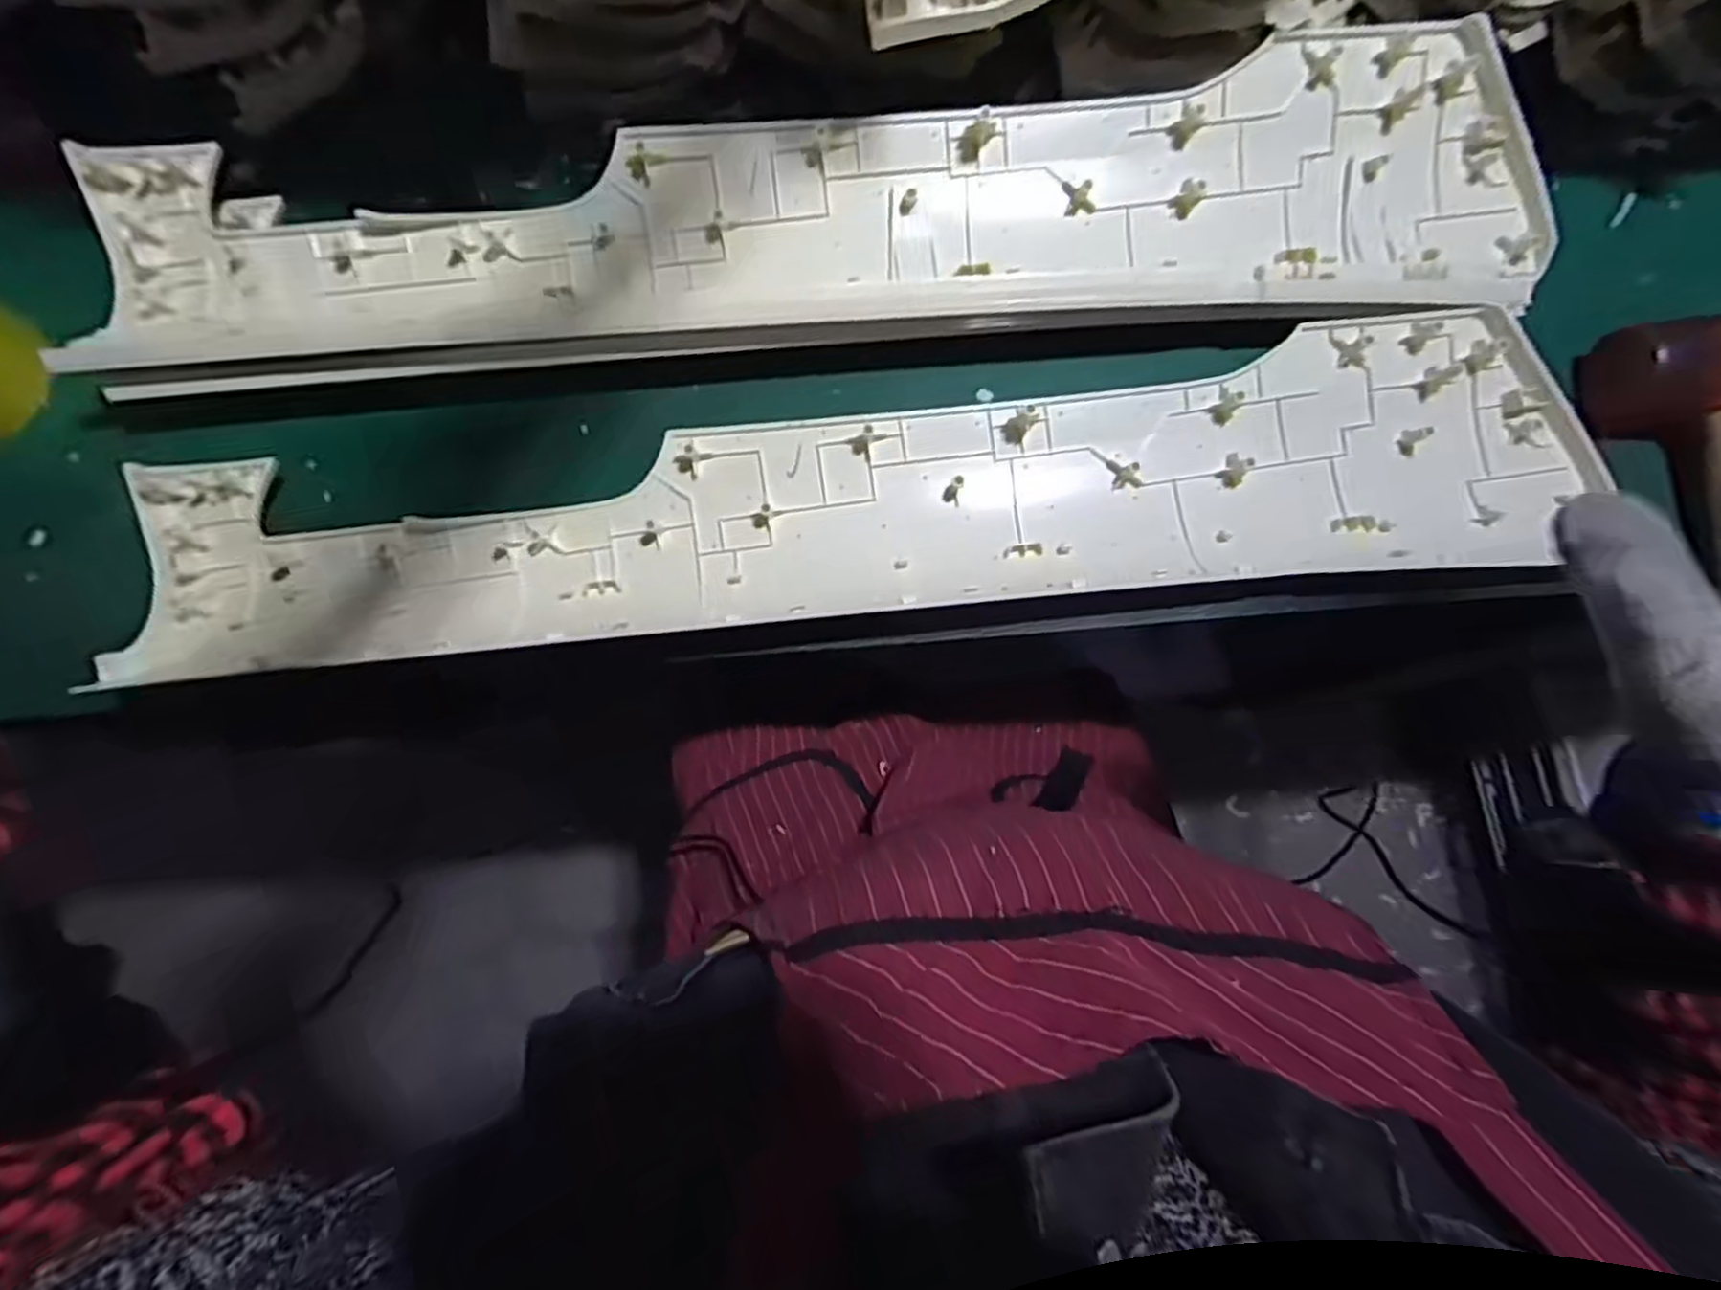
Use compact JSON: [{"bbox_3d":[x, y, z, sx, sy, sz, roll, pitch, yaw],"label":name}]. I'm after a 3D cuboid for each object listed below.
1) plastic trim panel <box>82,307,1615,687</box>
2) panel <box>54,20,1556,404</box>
[{"bbox_3d":[0.013,-0.085,0.436,0.826,0.032,0.152,-5,79,0],"label":"plastic trim panel"},{"bbox_3d":[-0.016,-0.241,0.440,0.840,0.049,0.148,-4,79,0],"label":"panel"}]

